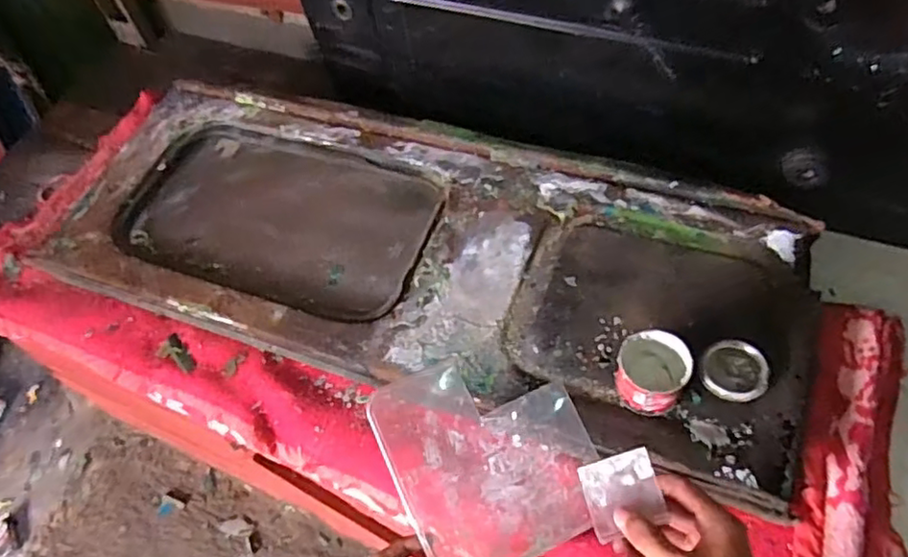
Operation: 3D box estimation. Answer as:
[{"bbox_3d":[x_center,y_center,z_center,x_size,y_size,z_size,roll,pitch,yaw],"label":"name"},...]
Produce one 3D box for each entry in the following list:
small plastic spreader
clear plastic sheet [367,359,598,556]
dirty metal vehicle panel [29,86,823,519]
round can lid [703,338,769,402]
[{"bbox_3d":[0.125,0.160,0.477,0.055,0.005,0.054,-21,68,12],"label":"small plastic spreader"},{"bbox_3d":[0.031,0.140,0.513,0.152,0.004,0.162,-22,79,-11],"label":"clear plastic sheet"},{"bbox_3d":[-0.062,-0.038,0.854,1.006,0.057,0.395,15,58,15],"label":"dirty metal vehicle panel"},{"bbox_3d":[0.311,0.102,0.708,0.068,0.015,0.072,-2,55,3],"label":"round can lid"}]

